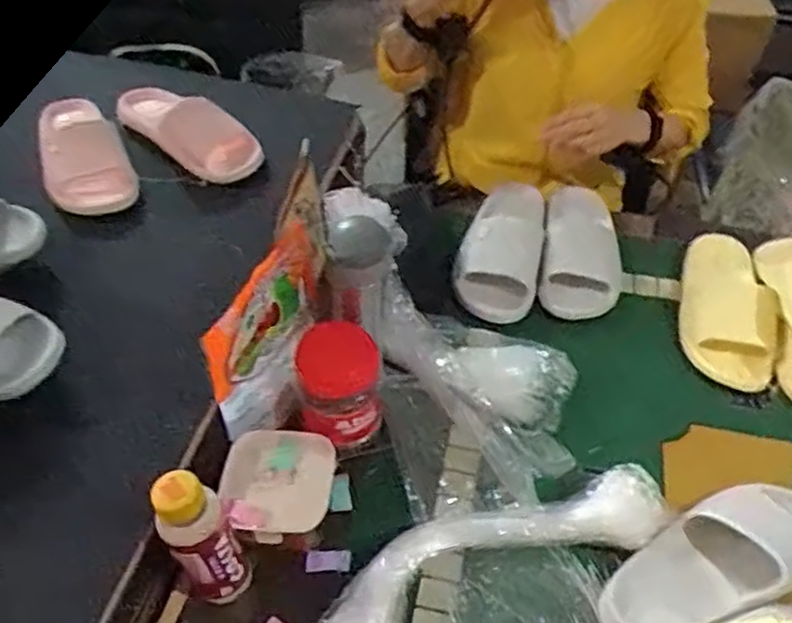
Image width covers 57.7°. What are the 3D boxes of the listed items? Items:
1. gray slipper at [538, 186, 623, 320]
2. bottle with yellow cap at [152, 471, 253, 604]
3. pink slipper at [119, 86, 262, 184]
[{"bbox_3d":[0.263,-0.082,1.013,0.112,0.061,0.214,9,48,6],"label":"gray slipper"},{"bbox_3d":[-0.175,0.207,0.647,0.054,0.165,0.054,-32,56,-27],"label":"bottle with yellow cap"},{"bbox_3d":[-0.292,-0.259,1.011,0.272,0.081,0.074,29,53,22],"label":"pink slipper"}]

